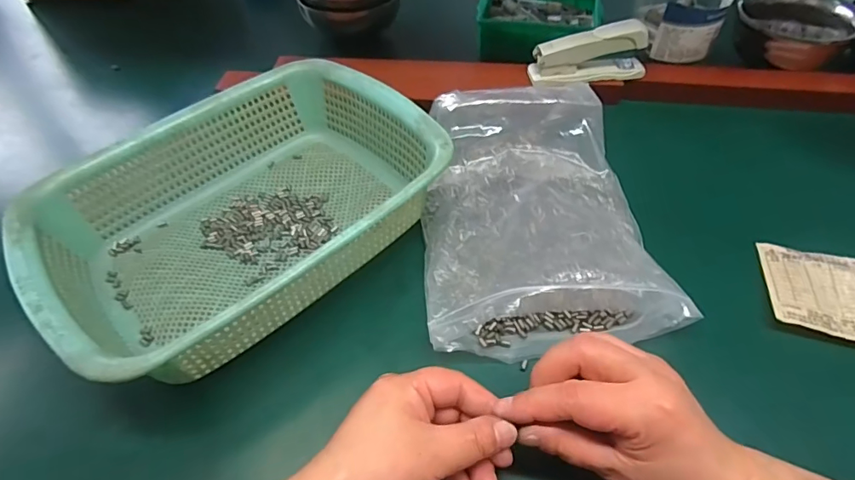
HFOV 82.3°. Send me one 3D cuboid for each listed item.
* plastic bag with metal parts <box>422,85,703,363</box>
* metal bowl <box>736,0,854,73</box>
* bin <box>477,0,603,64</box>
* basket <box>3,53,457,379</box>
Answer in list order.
[{"bbox_3d":[0.086,-0.030,0.403,0.177,0.063,0.233,-4,49,-1],"label":"plastic bag with metal parts"},{"bbox_3d":[0.425,-0.243,0.571,0.120,0.060,0.120,-1,49,1],"label":"metal bowl"},{"bbox_3d":[0.139,-0.273,0.618,0.148,0.050,0.109,5,50,6],"label":"bin"},{"bbox_3d":[-0.143,-0.024,0.399,0.296,0.081,0.222,-37,58,-26],"label":"basket"}]

